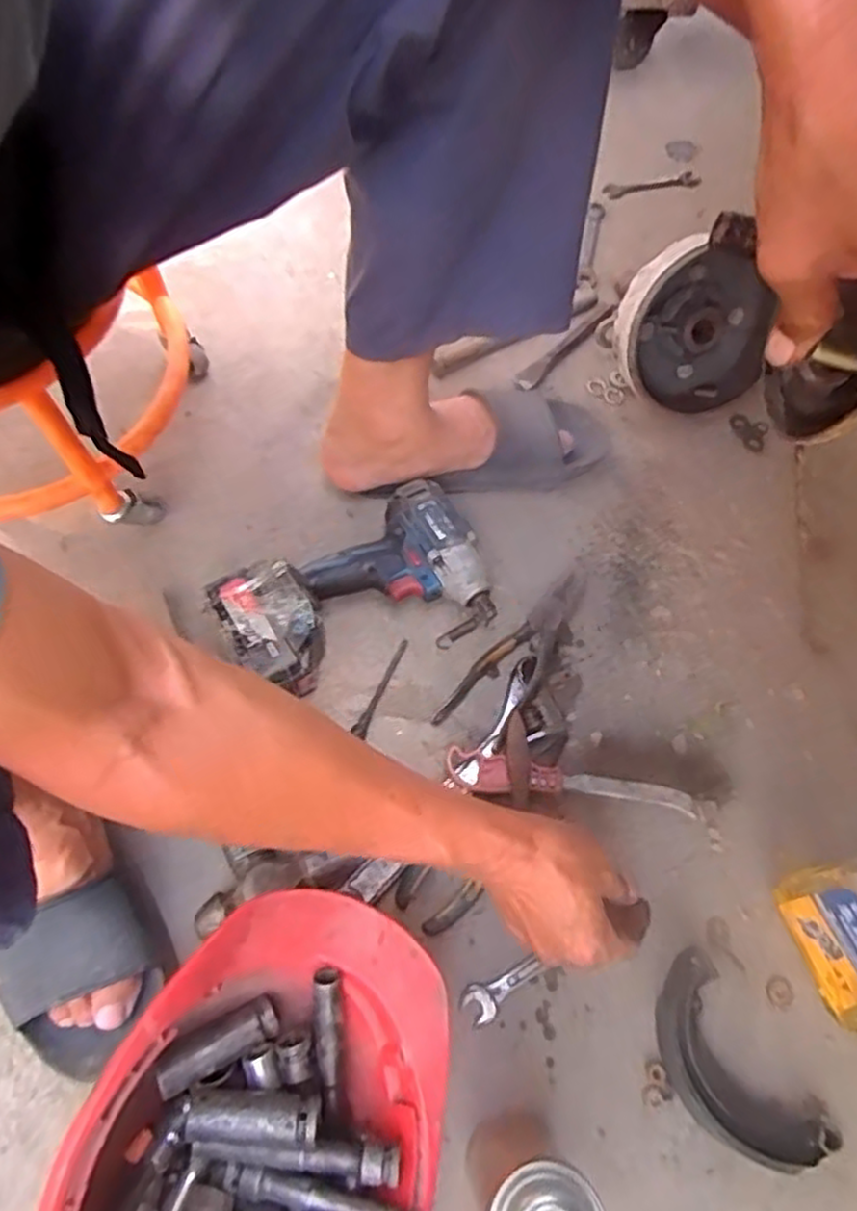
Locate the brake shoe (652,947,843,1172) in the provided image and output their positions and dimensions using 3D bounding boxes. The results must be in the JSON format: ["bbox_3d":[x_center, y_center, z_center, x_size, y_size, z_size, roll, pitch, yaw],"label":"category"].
[{"bbox_3d":[0.209,0.327,0.516,0.071,0.026,0.140,-31,68,-17],"label":"brake shoe"}]

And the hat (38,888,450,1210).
[{"bbox_3d":[-0.090,0.312,0.413,0.190,0.141,0.276,11,63,5],"label":"hat"}]

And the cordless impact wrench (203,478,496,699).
[{"bbox_3d":[-0.064,-0.008,0.654,0.237,0.069,0.140,-26,66,-15],"label":"cordless impact wrench"}]

